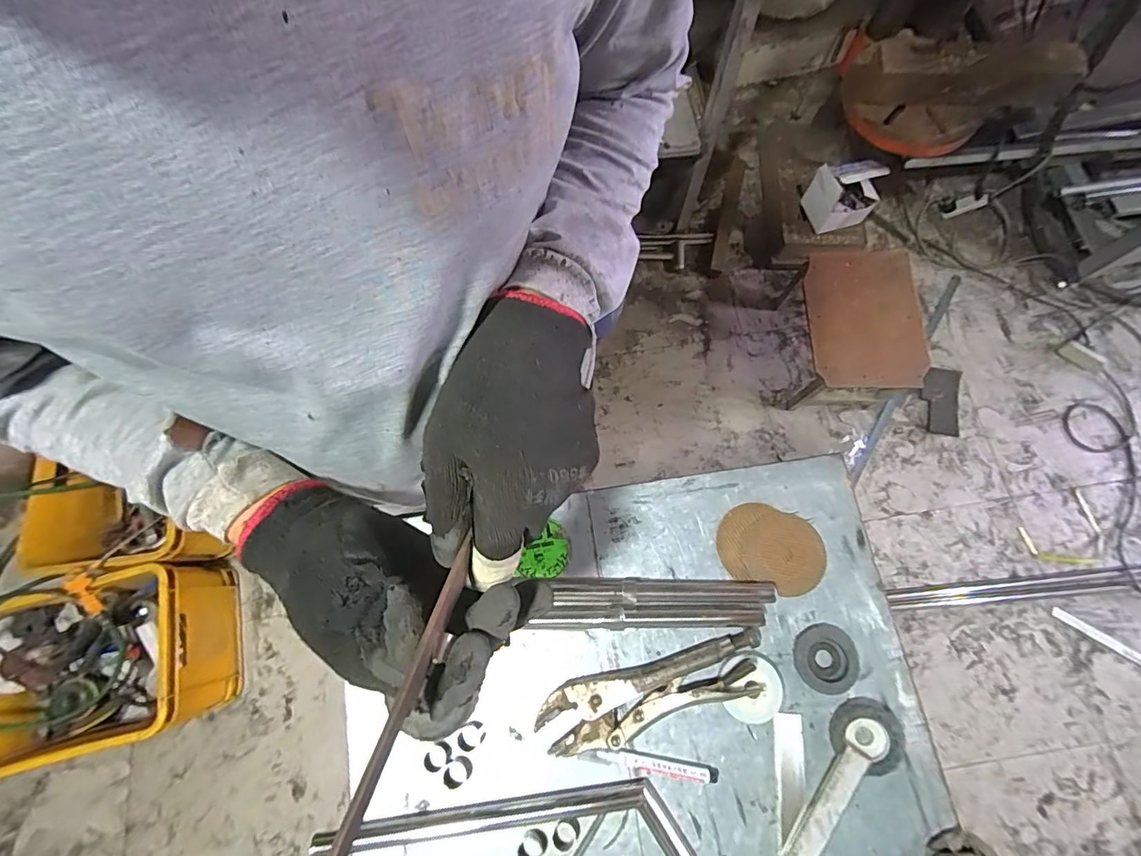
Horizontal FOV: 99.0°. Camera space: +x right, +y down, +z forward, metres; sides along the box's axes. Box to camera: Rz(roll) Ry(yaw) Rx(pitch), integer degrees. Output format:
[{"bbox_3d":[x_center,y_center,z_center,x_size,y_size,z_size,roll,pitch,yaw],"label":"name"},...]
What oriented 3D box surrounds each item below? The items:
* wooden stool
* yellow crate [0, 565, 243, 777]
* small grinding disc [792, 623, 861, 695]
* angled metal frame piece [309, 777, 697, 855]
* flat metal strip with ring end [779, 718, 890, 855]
[{"bbox_3d":[0.750,-0.263,1.351,0.283,0.264,0.409,0,74,2],"label":"wooden stool"},{"bbox_3d":[-1.129,0.564,1.166,0.519,0.259,0.364,-13,74,-2],"label":"yellow crate"},{"bbox_3d":[0.250,0.226,0.477,0.059,0.009,0.061,0,74,1],"label":"small grinding disc"},{"bbox_3d":[-0.051,0.357,0.442,0.348,0.014,0.081,5,75,3],"label":"angled metal frame piece"},{"bbox_3d":[0.219,0.363,0.433,0.029,0.012,0.219,35,78,10],"label":"flat metal strip with ring end"}]

